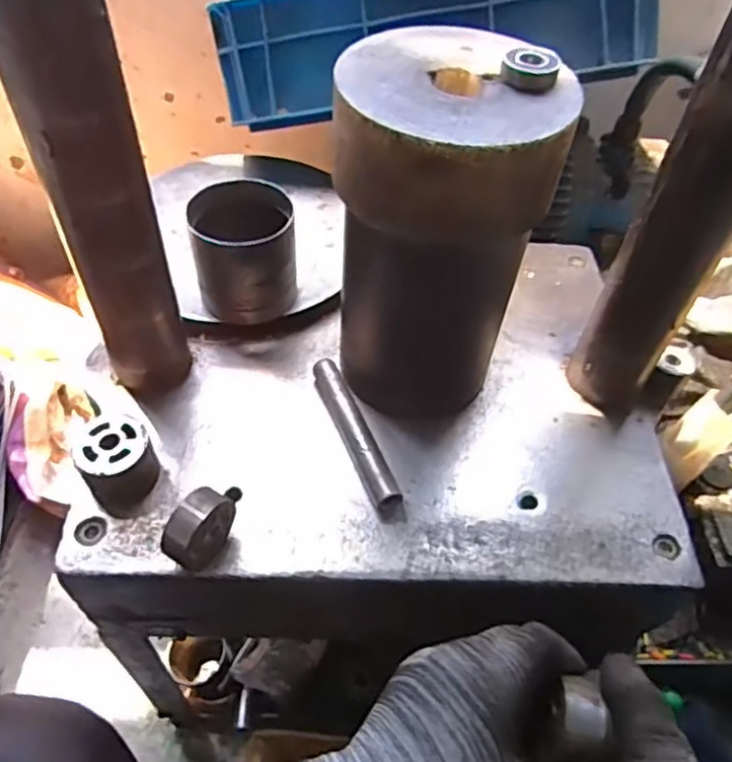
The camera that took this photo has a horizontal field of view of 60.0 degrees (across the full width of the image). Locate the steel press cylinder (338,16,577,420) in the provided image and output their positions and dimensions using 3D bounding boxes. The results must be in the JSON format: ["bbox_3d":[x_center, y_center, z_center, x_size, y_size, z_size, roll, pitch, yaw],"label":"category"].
[{"bbox_3d":[0.049,-0.095,0.472,0.141,0.261,0.131,10,50,4],"label":"steel press cylinder"}]

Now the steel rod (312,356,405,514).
[{"bbox_3d":[-0.010,0.041,0.511,0.021,0.022,0.143,-16,53,-17],"label":"steel rod"}]

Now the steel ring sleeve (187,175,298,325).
[{"bbox_3d":[-0.106,-0.114,0.557,0.085,0.083,0.090,-9,52,-11],"label":"steel ring sleeve"}]

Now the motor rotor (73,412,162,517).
[{"bbox_3d":[-0.179,0.059,0.463,0.051,0.050,0.052,-26,56,-23],"label":"motor rotor"}]

